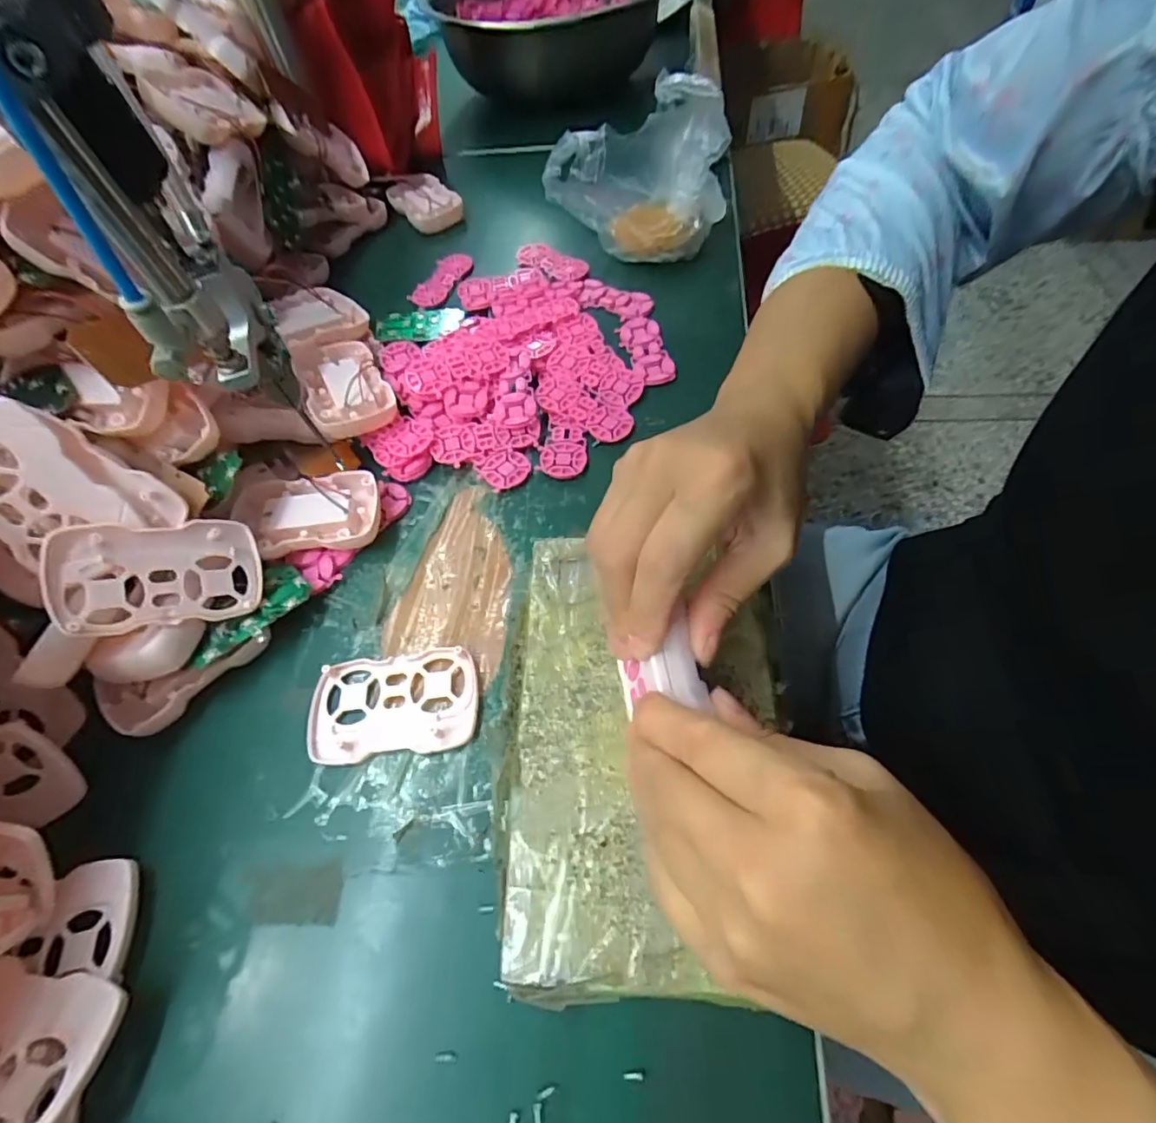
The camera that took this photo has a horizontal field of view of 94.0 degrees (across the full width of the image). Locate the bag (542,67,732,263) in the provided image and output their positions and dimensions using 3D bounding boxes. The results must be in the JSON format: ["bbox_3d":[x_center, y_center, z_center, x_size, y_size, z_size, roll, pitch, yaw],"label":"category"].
[{"bbox_3d":[0.051,-0.327,0.459,0.151,0.097,0.120,3,59,7],"label":"bag"}]

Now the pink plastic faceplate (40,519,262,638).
[{"bbox_3d":[-0.216,0.007,0.281,0.088,0.008,0.053,-7,87,-43],"label":"pink plastic faceplate"}]

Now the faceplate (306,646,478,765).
[{"bbox_3d":[-0.098,0.076,0.288,0.088,0.007,0.055,-8,58,1],"label":"faceplate"}]

